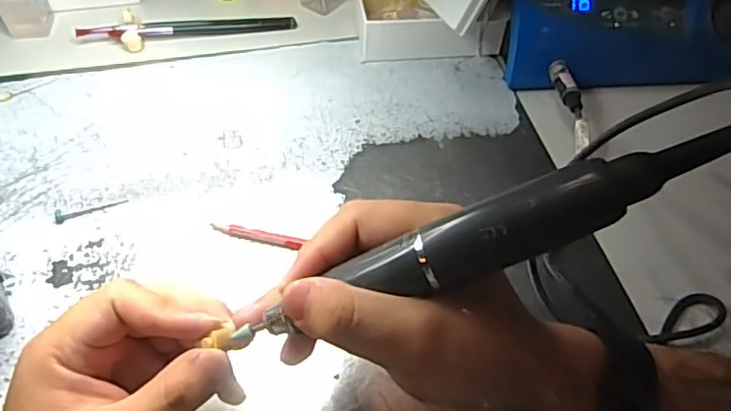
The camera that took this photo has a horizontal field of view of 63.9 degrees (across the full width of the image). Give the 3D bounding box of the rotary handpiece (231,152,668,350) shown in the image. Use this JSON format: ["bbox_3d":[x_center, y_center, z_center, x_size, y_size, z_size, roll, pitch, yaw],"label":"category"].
[{"bbox_3d":[0.024,0.020,0.227,0.179,0.024,0.024,-23,55,13],"label":"rotary handpiece"}]

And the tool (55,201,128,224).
[{"bbox_3d":[-0.192,0.003,0.412,0.048,0.004,0.009,-14,54,-13],"label":"tool"}]

